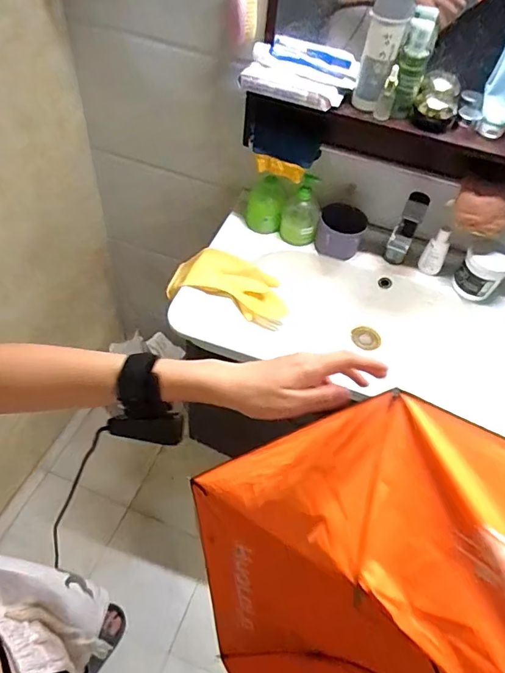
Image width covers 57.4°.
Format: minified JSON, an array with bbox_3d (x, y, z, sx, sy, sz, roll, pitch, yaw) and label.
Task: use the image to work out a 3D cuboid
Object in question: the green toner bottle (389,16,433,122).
[{"bbox_3d":[0.289,-0.483,0.846,0.052,0.145,0.041,13,52,4],"label":"green toner bottle"}]

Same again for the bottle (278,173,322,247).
[{"bbox_3d":[0.111,-0.287,1.050,0.083,0.155,0.072,9,52,1],"label":"bottle"}]

